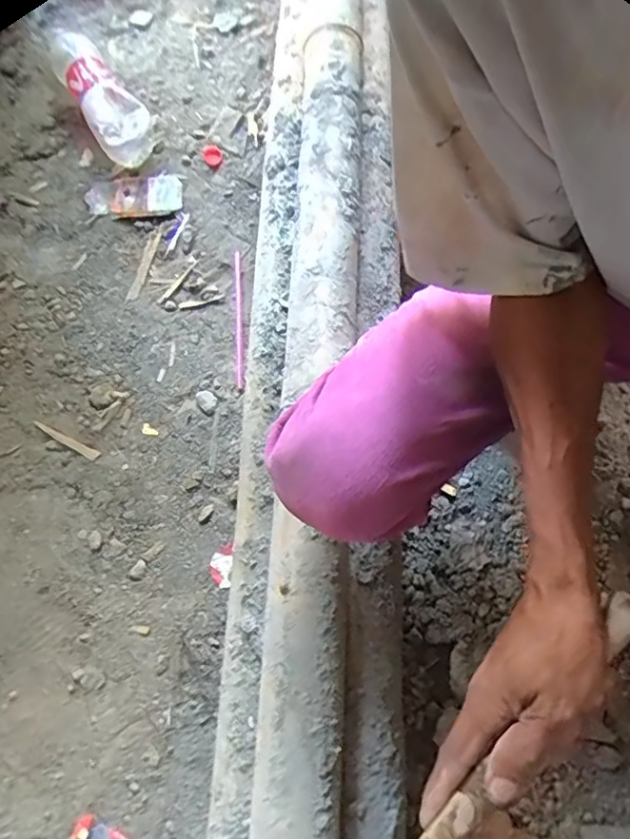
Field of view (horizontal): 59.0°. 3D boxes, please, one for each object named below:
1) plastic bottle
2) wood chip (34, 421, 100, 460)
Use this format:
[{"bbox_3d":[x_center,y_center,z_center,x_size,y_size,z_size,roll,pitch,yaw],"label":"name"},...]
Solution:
[{"bbox_3d":[-0.363,-0.563,0.951,0.102,0.072,0.297,-29,71,-9],"label":"plastic bottle"},{"bbox_3d":[-0.362,0.030,0.808,0.108,0.009,0.014,24,72,11],"label":"wood chip"}]

